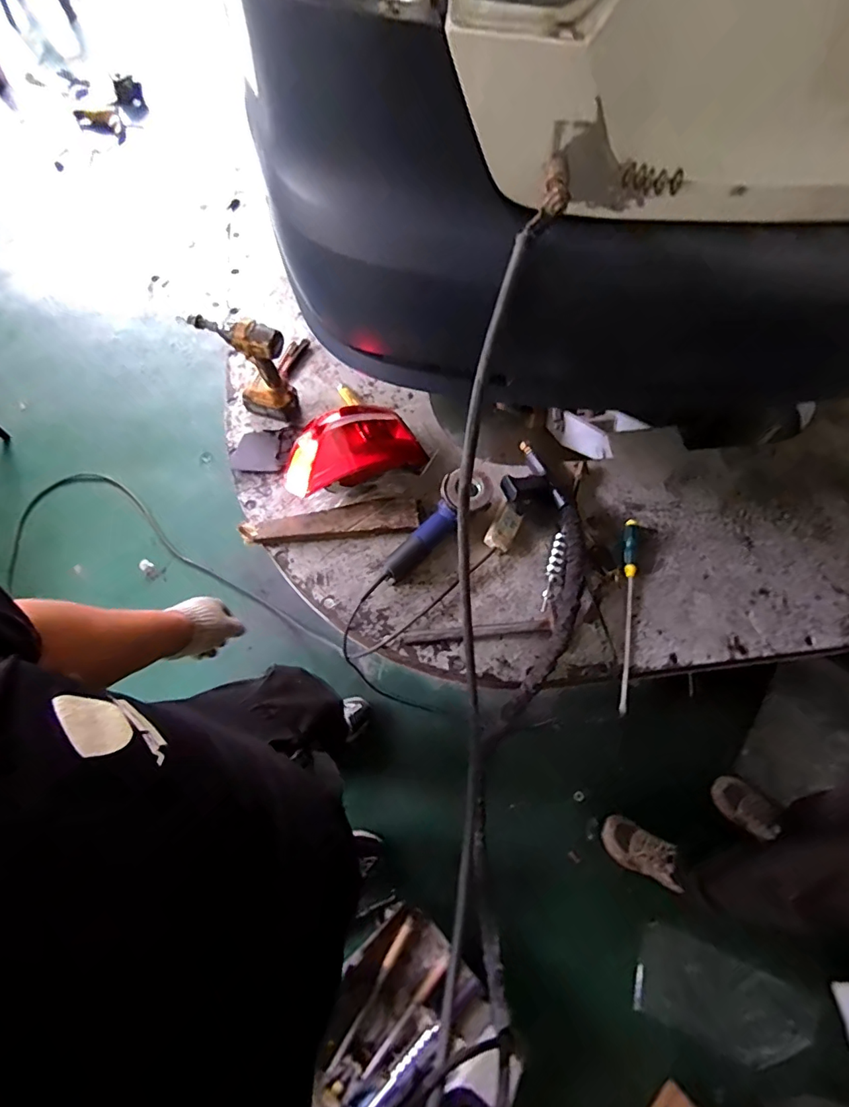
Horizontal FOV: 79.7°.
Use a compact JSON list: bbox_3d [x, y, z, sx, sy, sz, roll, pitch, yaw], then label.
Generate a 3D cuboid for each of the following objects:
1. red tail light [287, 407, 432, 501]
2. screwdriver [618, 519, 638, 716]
[{"bbox_3d":[-0.163,-0.229,1.113,0.292,0.120,0.183,-17,70,-8],"label":"red tail light"},{"bbox_3d":[0.419,0.117,1.040,0.030,0.026,0.409,9,68,2],"label":"screwdriver"}]

